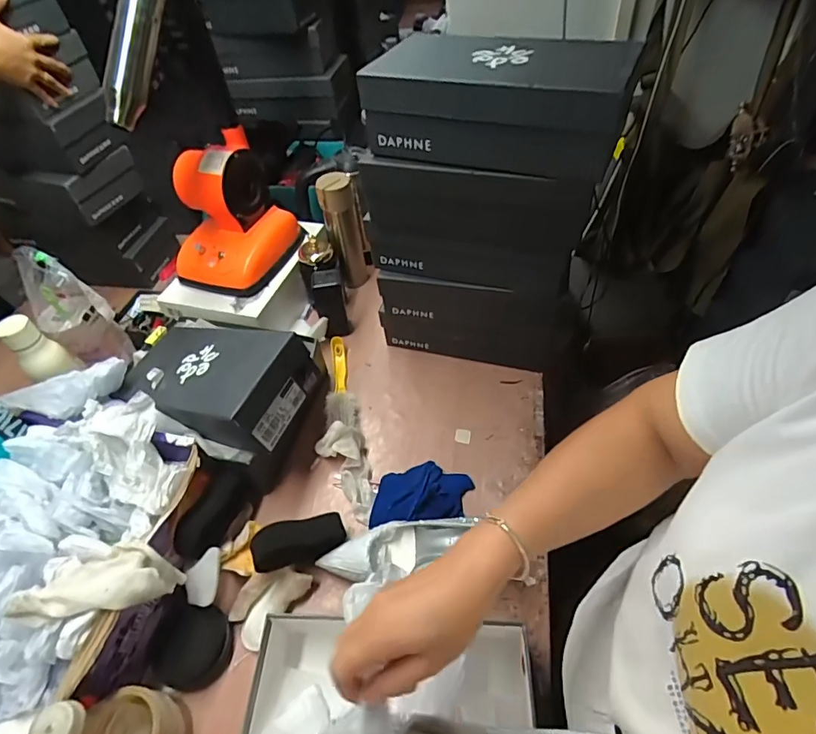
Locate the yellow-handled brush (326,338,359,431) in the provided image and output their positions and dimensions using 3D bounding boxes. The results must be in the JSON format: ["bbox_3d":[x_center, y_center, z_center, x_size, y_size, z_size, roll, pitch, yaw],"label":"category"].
[{"bbox_3d":[-0.117,0.028,0.867,0.054,0.036,0.214,-6,49,1],"label":"yellow-handled brush"}]

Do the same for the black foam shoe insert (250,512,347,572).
[{"bbox_3d":[-0.146,0.234,0.644,0.133,0.057,0.046,-1,42,-36],"label":"black foam shoe insert"}]

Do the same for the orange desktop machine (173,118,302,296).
[{"bbox_3d":[-0.329,-0.293,0.904,0.184,0.212,0.239,11,52,15],"label":"orange desktop machine"}]

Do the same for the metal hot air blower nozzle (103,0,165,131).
[{"bbox_3d":[-0.362,-0.456,0.645,0.061,0.260,0.056,20,10,21],"label":"metal hot air blower nozzle"}]

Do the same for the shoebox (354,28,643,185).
[{"bbox_3d":[0.104,-0.325,0.591,0.283,0.099,0.154,15,53,18],"label":"shoebox"}]

